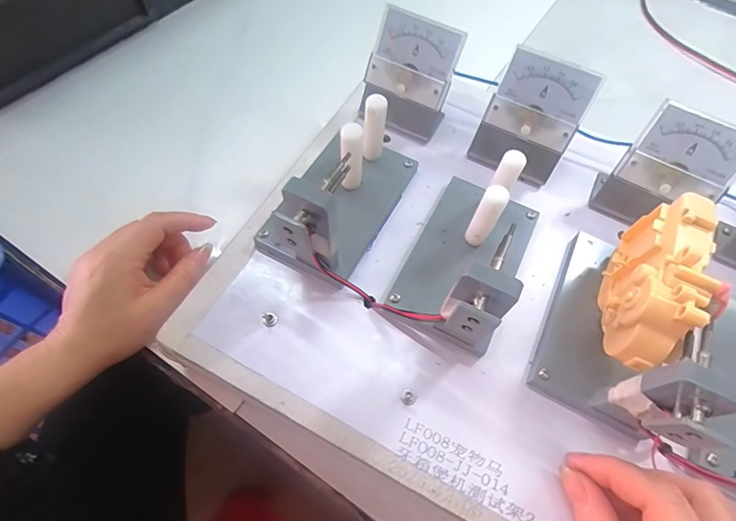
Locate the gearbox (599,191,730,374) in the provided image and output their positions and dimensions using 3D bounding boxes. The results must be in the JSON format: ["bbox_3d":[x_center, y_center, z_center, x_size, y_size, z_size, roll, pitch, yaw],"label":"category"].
[{"bbox_3d":[0.156,0.011,0.216,0.049,0.041,0.096,36,66,15],"label":"gearbox"}]

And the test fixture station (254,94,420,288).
[{"bbox_3d":[-0.015,-0.053,0.264,0.073,0.075,0.125,34,65,15],"label":"test fixture station"}]

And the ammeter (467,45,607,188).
[{"bbox_3d":[0.118,-0.103,0.302,0.067,0.072,0.044,28,64,12],"label":"ammeter"}]

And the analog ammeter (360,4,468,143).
[{"bbox_3d":[0.031,-0.138,0.312,0.063,0.074,0.037,26,63,11],"label":"analog ammeter"}]

